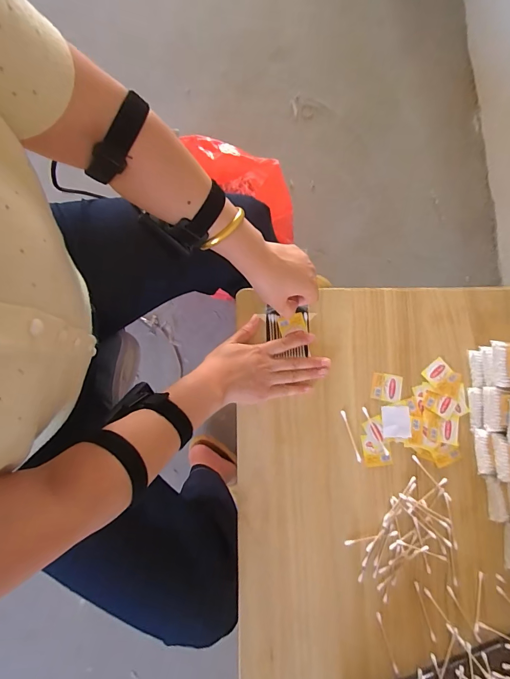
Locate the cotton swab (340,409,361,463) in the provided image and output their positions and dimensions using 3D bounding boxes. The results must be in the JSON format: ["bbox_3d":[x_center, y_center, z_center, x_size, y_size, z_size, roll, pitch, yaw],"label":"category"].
[{"bbox_3d":[0.134,0.135,0.513,0.006,0.004,0.073,-16,79,-2],"label":"cotton swab"}]

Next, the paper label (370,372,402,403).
[{"bbox_3d":[0.191,0.069,0.531,0.042,0.004,0.039,11,79,3],"label":"paper label"}]

